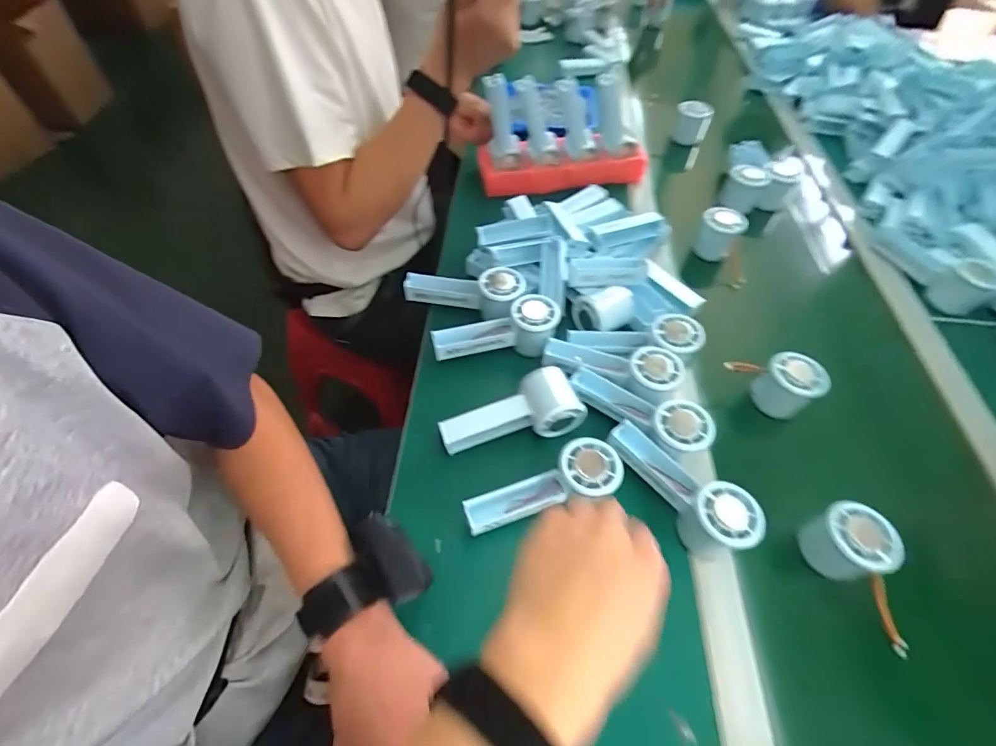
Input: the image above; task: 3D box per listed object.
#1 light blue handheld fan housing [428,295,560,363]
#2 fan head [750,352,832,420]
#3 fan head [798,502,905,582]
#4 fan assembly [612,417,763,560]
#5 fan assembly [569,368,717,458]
[{"bbox_3d":[-0.002,-0.053,0.548,0.152,0.049,0.061,-5,56,-6],"label":"light blue handheld fan housing"},{"bbox_3d":[0.332,0.015,0.516,0.046,0.062,0.057,-24,60,-17],"label":"fan head"},{"bbox_3d":[0.322,0.157,0.415,0.054,0.056,0.058,-5,56,-6],"label":"fan head"},{"bbox_3d":[0.178,0.106,0.440,0.054,0.056,0.149,-30,62,-20],"label":"fan assembly"},{"bbox_3d":[0.150,0.036,0.483,0.150,0.046,0.056,35,62,21],"label":"fan assembly"}]

